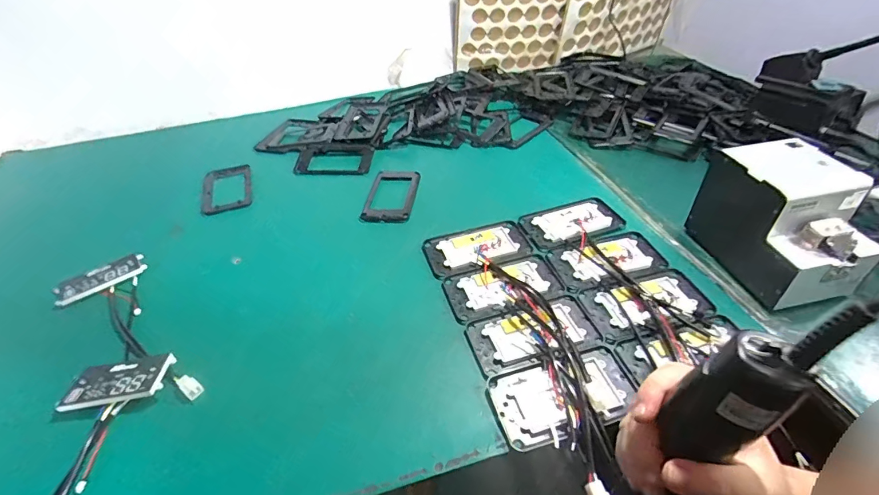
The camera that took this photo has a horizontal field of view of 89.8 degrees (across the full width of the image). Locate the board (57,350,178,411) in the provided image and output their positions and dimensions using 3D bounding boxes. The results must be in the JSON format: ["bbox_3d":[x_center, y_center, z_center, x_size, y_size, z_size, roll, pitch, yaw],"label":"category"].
[{"bbox_3d":[-0.385,0.162,0.529,0.117,0.016,0.069,-8,41,-2],"label":"board"}]

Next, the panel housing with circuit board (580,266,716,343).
[{"bbox_3d":[0.273,0.070,0.585,0.157,0.017,0.092,-12,41,-8],"label":"panel housing with circuit board"}]

